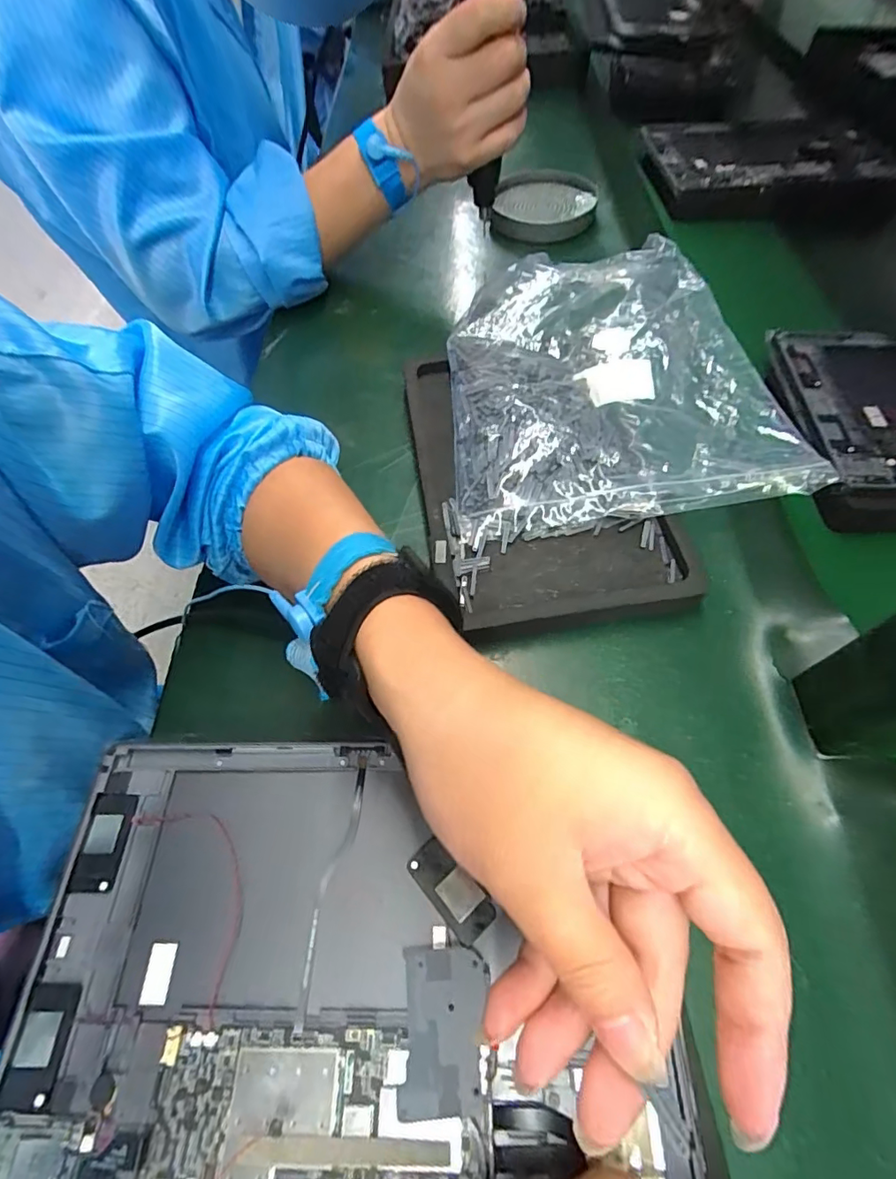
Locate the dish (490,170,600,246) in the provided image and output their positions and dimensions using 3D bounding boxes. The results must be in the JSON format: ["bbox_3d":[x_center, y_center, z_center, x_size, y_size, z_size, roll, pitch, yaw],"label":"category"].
[{"bbox_3d":[0.105,-0.421,0.561,0.108,0.023,0.123,4,62,4],"label":"dish"}]

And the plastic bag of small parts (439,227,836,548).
[{"bbox_3d":[0.108,-0.169,0.383,0.220,0.031,0.283,-5,61,-1],"label":"plastic bag of small parts"}]

